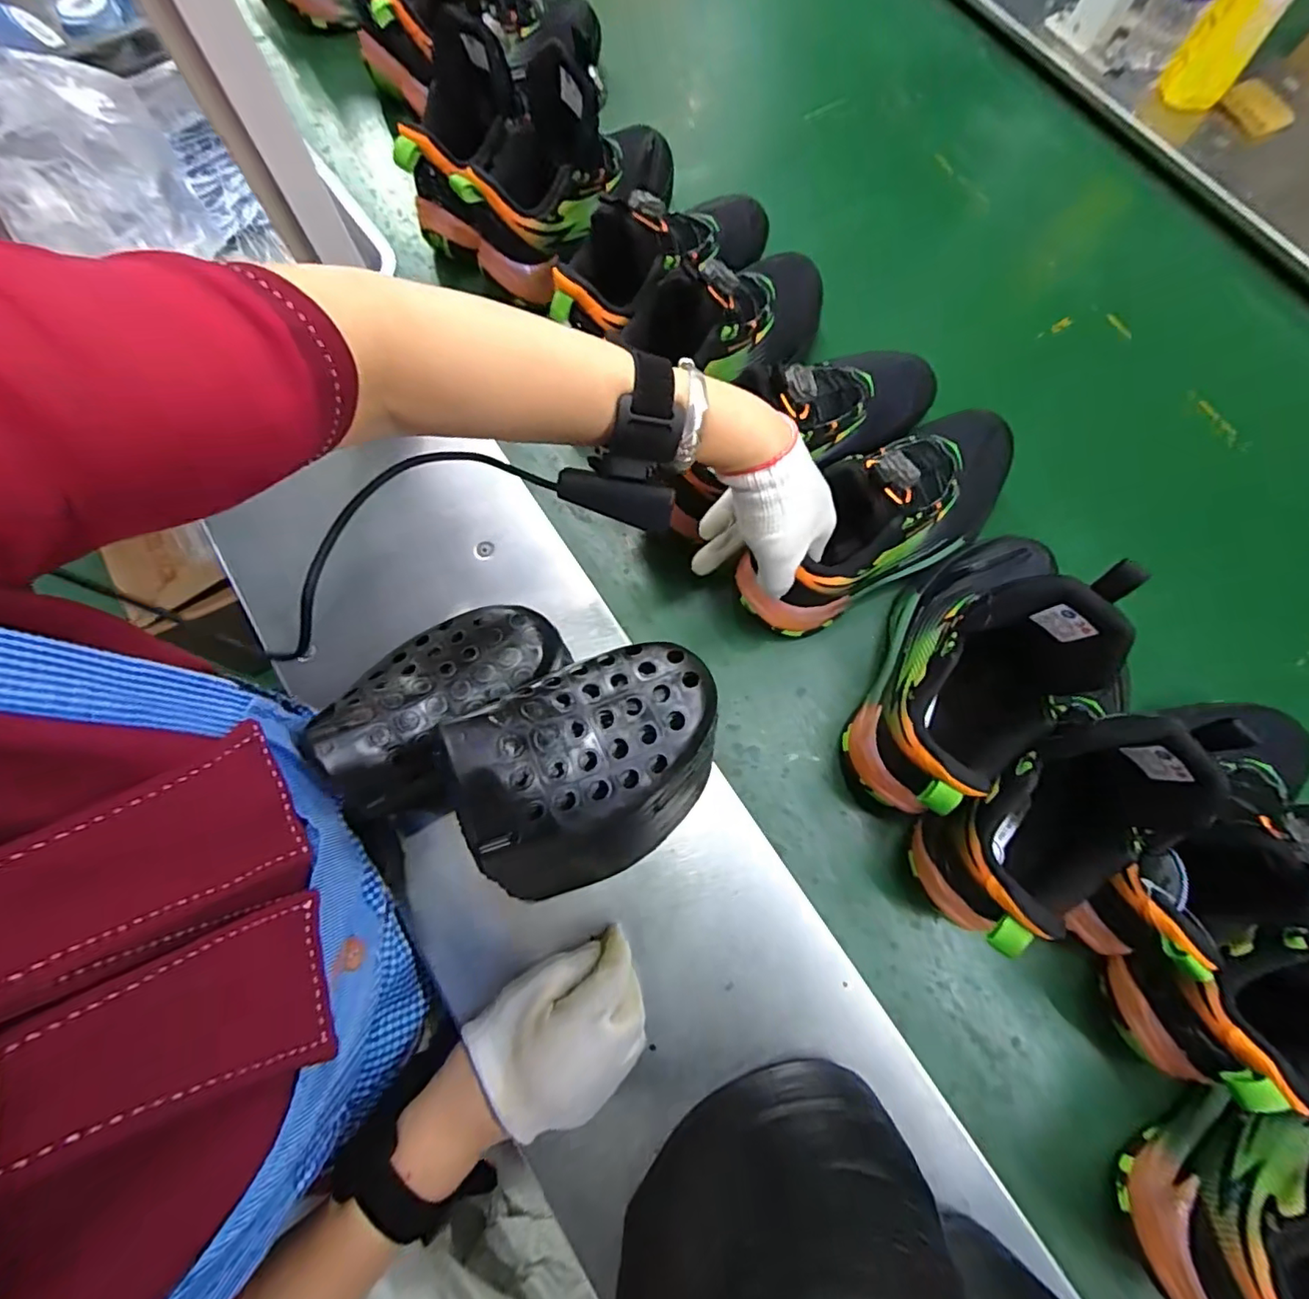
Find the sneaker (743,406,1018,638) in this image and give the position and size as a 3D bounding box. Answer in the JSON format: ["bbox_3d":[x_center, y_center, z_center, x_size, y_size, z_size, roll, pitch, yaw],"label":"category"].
[{"bbox_3d":[0.189,-0.105,0.438,0.260,0.127,0.087,-36,78,-9],"label":"sneaker"}]

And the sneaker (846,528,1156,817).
[{"bbox_3d":[0.229,0.003,0.400,0.090,0.169,0.237,27,75,6],"label":"sneaker"}]

